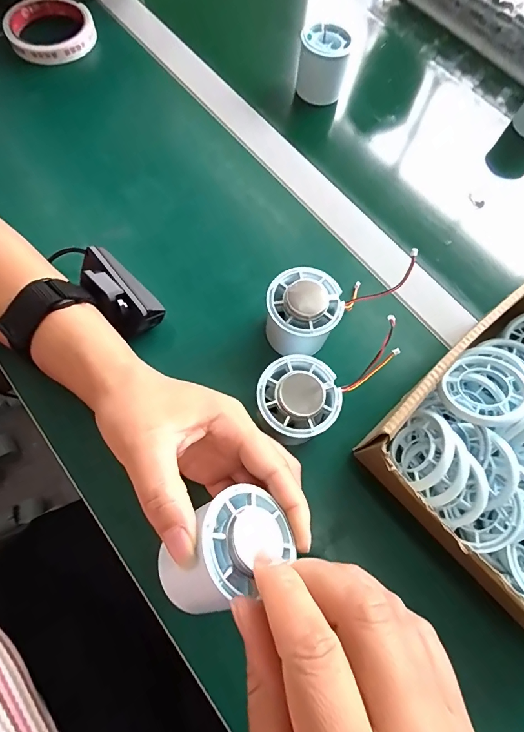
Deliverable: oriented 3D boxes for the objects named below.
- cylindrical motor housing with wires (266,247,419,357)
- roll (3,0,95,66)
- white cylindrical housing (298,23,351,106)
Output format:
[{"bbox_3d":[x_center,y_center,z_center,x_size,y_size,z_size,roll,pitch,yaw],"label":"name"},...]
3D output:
[{"bbox_3d":[0.053,-0.049,0.300,0.119,0.062,0.060,-29,74,-14],"label":"cylindrical motor housing with wires"},{"bbox_3d":[-0.237,-0.376,0.426,0.090,0.020,0.090,1,69,-3],"label":"roll"},{"bbox_3d":[0.065,-0.326,0.412,0.049,0.056,0.049,1,69,-3],"label":"white cylindrical housing"}]

